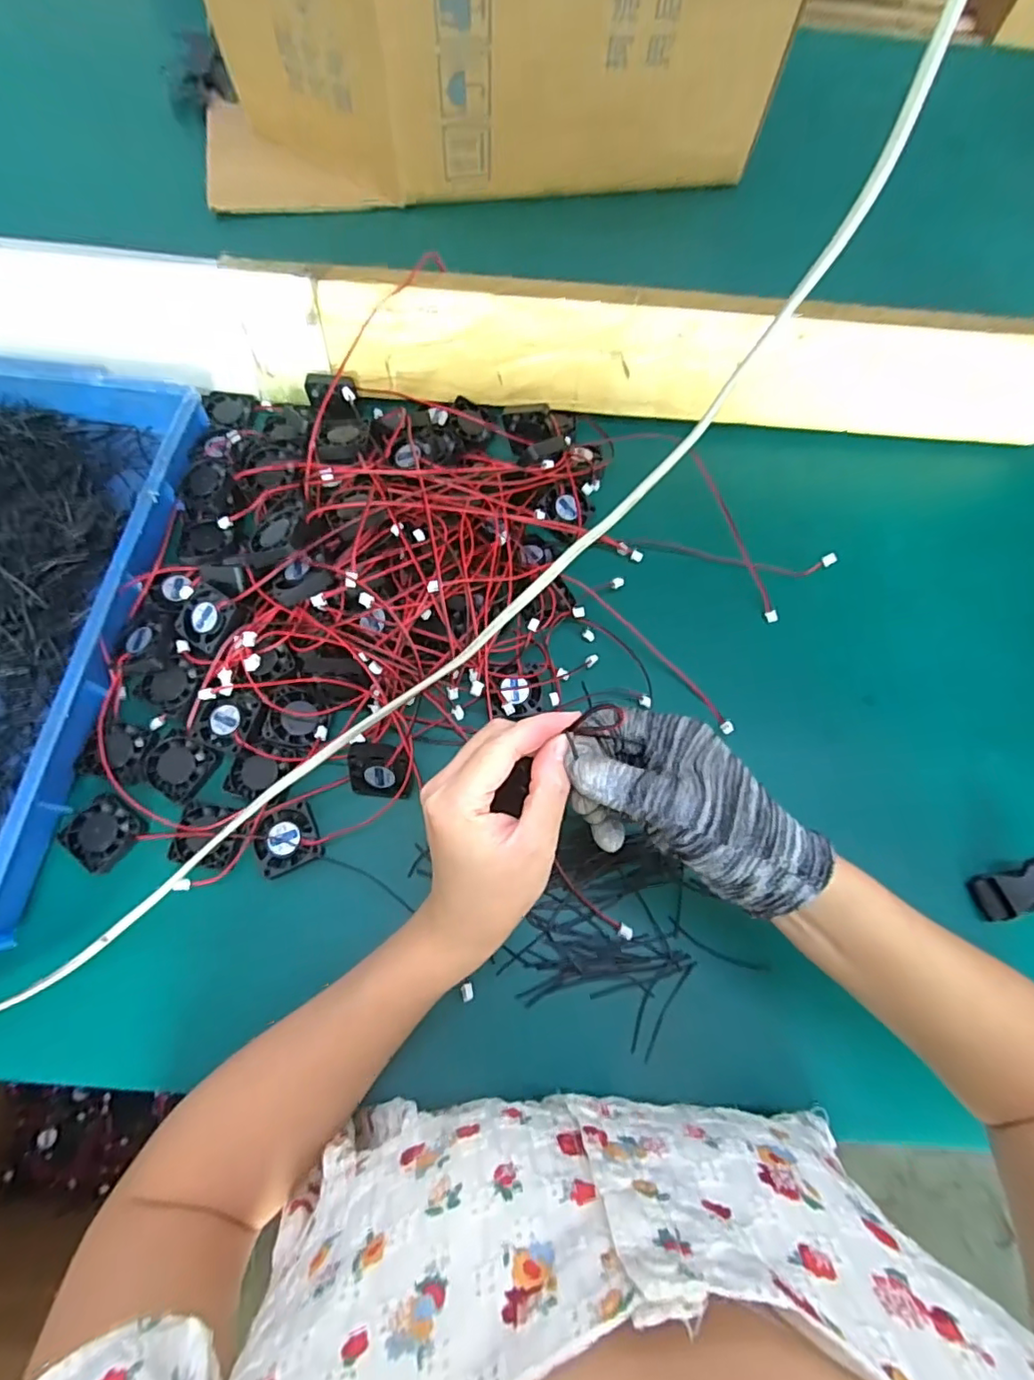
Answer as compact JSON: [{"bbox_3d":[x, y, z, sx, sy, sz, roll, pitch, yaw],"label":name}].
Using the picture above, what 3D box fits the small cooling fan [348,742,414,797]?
[{"bbox_3d":[-0.089,0.053,0.381,0.040,0.044,0.011,2,33,1],"label":"small cooling fan"}]

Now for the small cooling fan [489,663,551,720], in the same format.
[{"bbox_3d":[0.001,0.000,0.408,0.040,0.013,0.039,-7,72,-4],"label":"small cooling fan"}]

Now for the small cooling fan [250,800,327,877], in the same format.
[{"bbox_3d":[-0.149,0.097,0.376,0.038,0.008,0.038,-22,74,-9],"label":"small cooling fan"}]

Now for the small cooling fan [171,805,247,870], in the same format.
[{"bbox_3d":[-0.198,0.093,0.373,0.044,0.007,0.037,6,72,0],"label":"small cooling fan"}]

